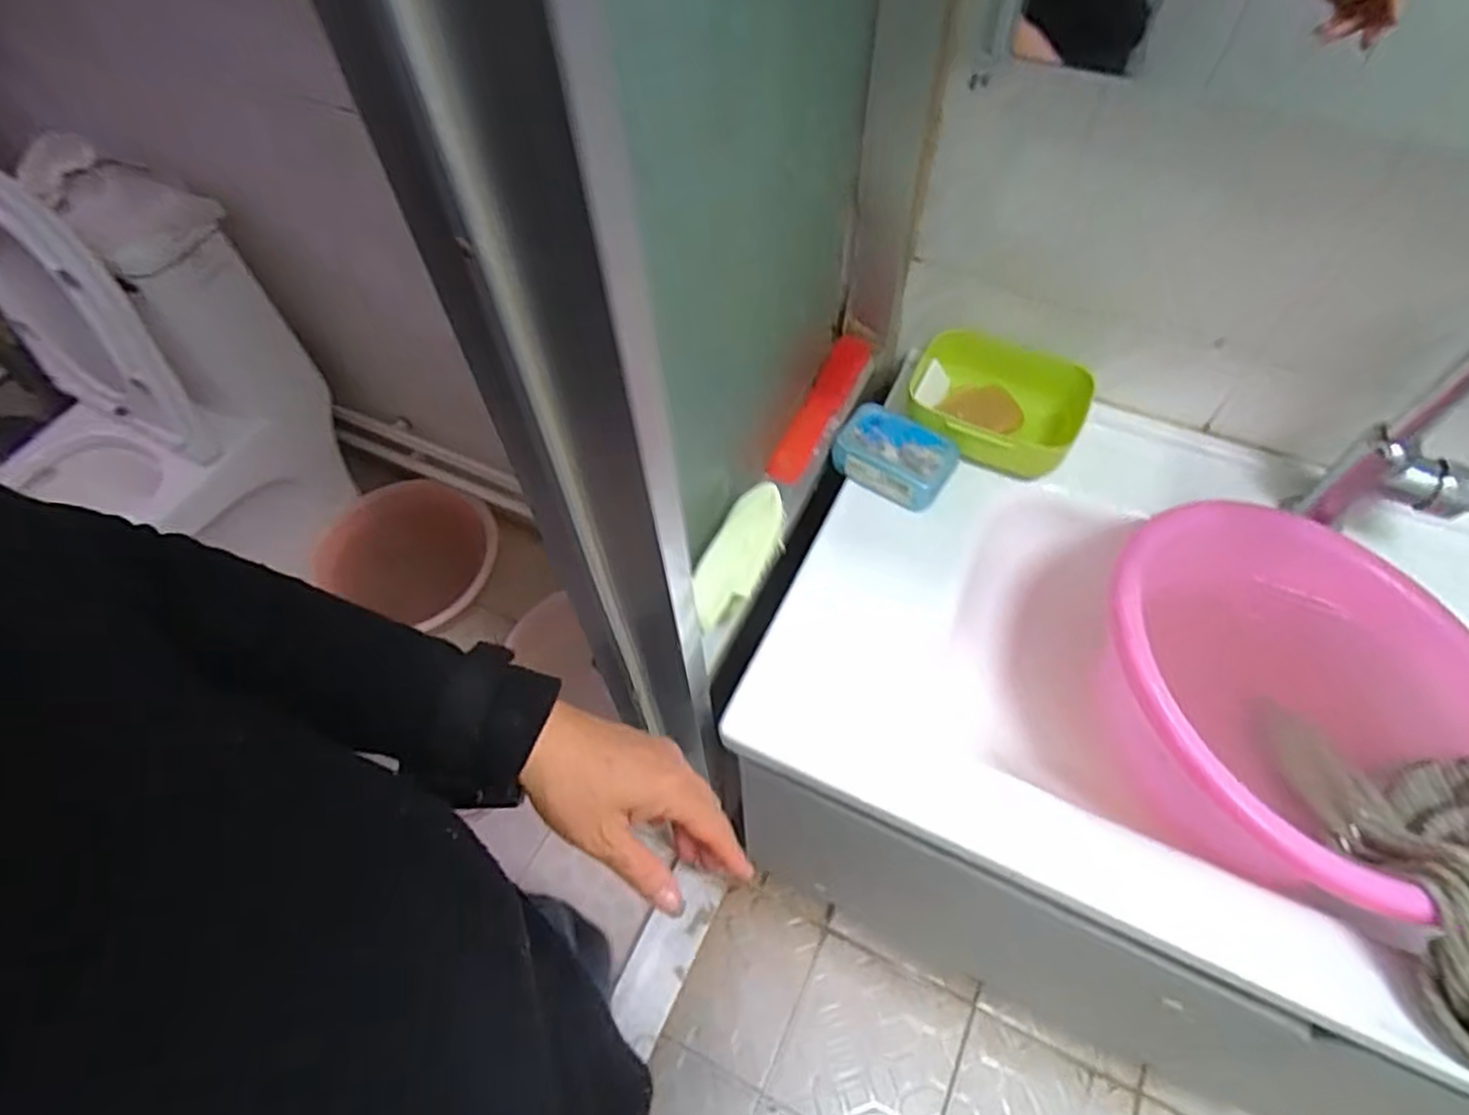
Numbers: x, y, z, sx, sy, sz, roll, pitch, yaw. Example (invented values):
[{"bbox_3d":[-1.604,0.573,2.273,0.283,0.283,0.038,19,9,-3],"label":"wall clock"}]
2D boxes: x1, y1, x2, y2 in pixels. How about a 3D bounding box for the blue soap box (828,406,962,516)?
[{"bbox_3d":[0.152,-0.097,0.725,0.107,0.044,0.070,28,62,19],"label":"blue soap box"}]

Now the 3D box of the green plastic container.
[{"bbox_3d":[0.249,-0.144,0.748,0.163,0.060,0.124,23,61,16],"label":"green plastic container"}]

